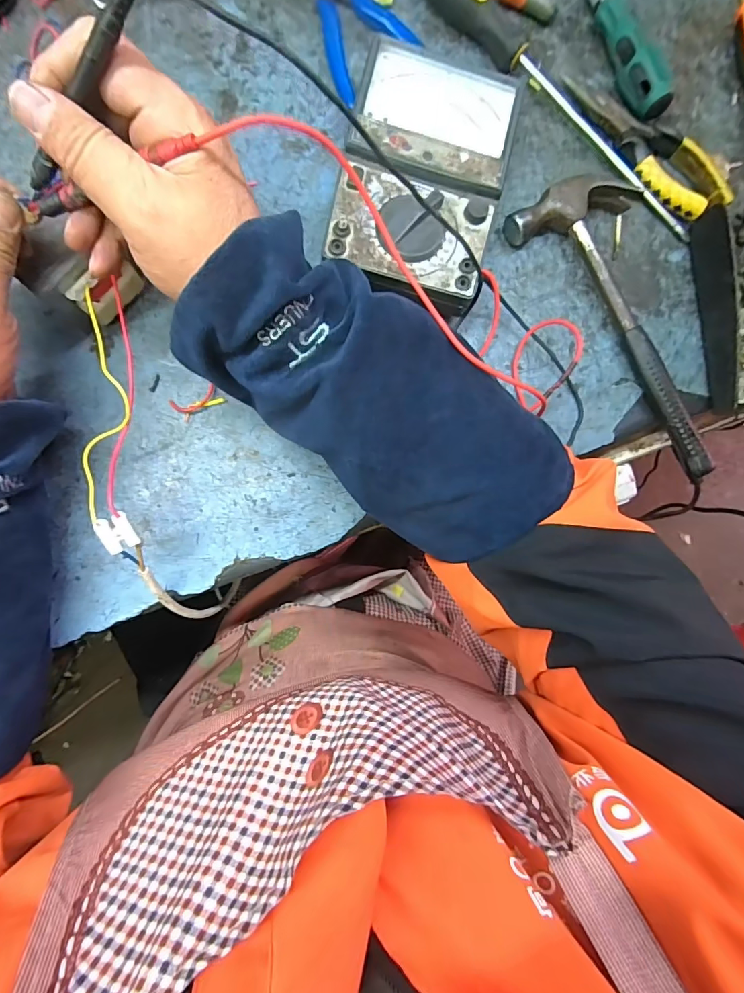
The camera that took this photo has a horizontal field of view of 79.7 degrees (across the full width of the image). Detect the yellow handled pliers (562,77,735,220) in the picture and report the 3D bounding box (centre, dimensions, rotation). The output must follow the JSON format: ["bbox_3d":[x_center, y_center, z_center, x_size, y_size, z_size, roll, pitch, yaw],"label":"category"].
[{"bbox_3d":[0.223,-0.284,0.361,0.150,0.019,0.050,42,84,-3],"label":"yellow handled pliers"}]

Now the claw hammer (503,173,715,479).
[{"bbox_3d":[0.220,-0.143,0.350,0.111,0.027,0.245,-36,92,-6],"label":"claw hammer"}]

